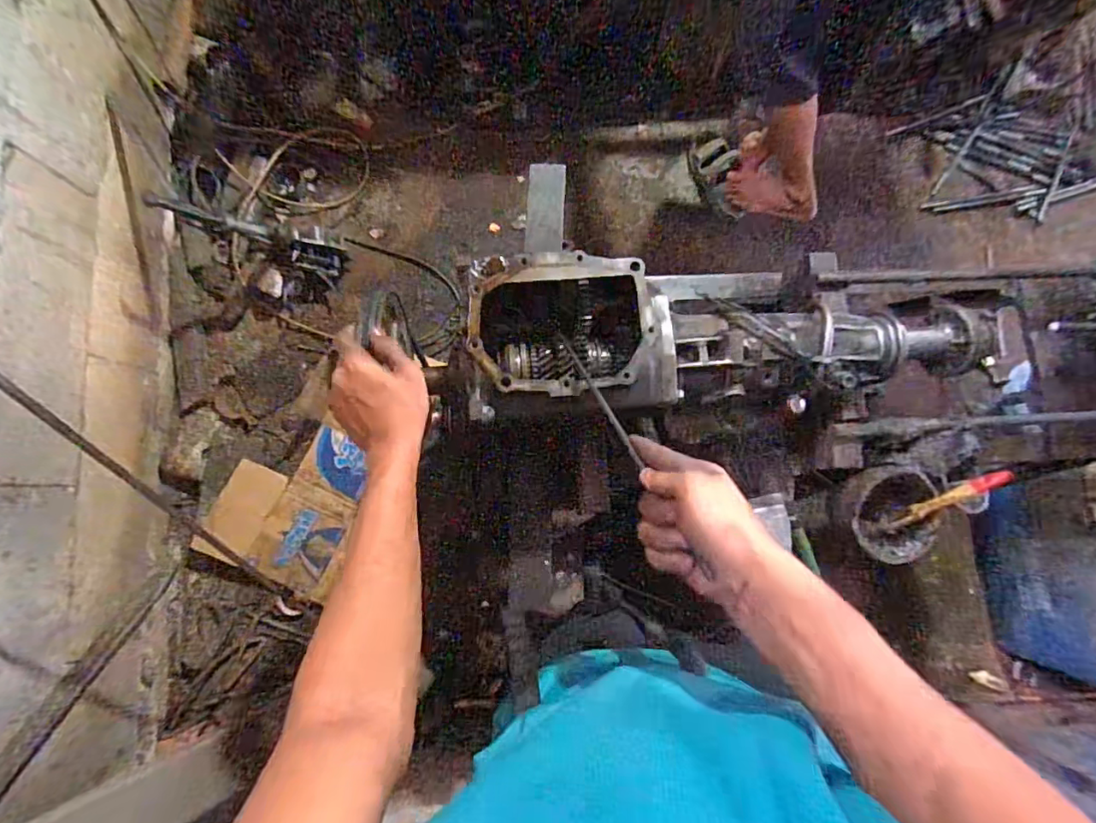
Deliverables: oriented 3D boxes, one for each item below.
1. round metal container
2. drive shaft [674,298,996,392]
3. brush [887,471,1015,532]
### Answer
[{"bbox_3d":[0.461,0.137,0.716,0.127,0.055,0.131,-13,83,-5],"label":"round metal container"},{"bbox_3d":[0.333,-0.083,0.649,0.381,0.091,0.120,-3,82,-3],"label":"drive shaft"},{"bbox_3d":[0.506,0.113,0.679,0.146,0.022,0.017,-40,84,33],"label":"brush"}]

